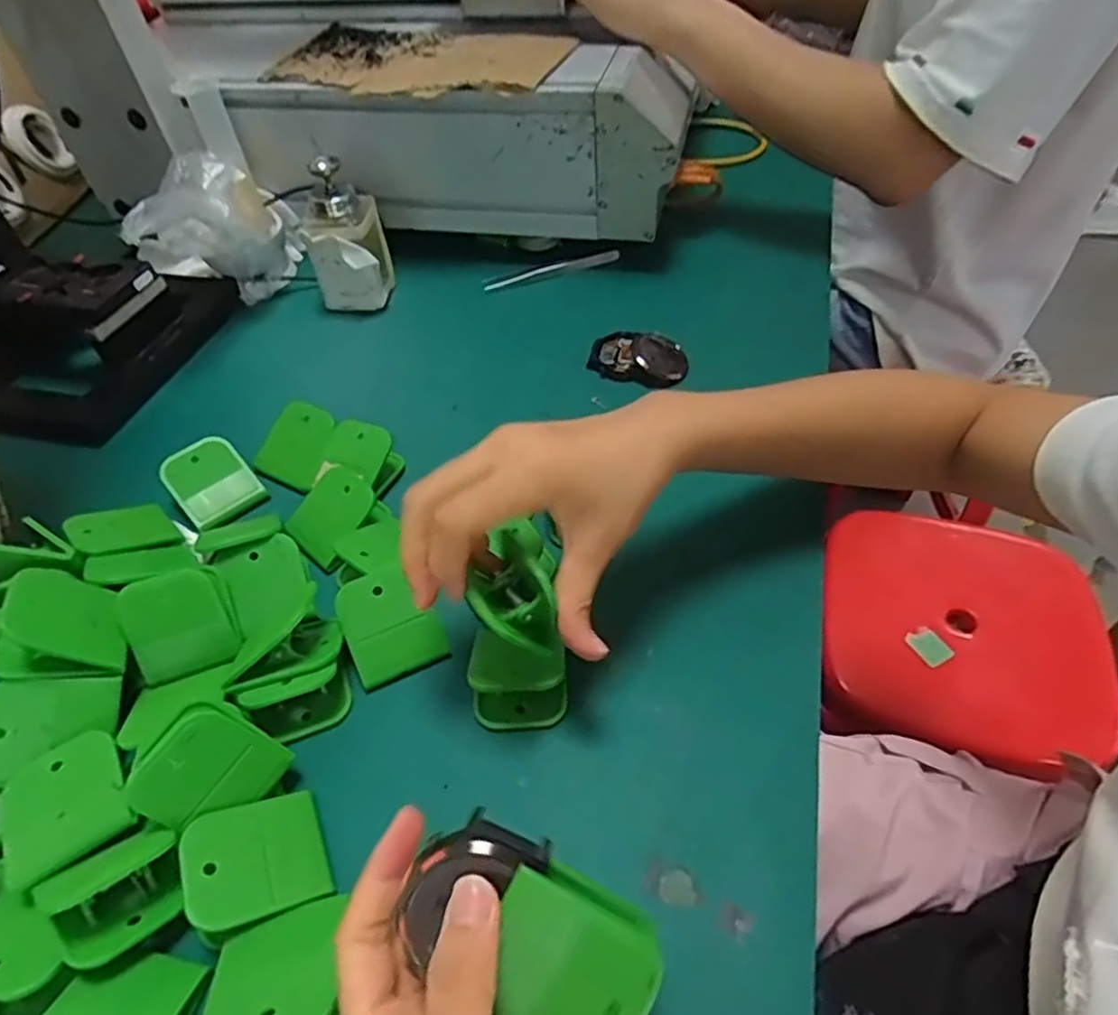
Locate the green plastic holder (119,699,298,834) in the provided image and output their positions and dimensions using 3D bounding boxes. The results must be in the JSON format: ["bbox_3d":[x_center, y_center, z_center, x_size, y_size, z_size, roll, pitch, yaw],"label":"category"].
[{"bbox_3d":[-0.153,0.115,0.295,0.018,0.051,0.047,3,53,55],"label":"green plastic holder"}]

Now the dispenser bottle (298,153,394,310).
[{"bbox_3d":[-0.178,-0.224,0.565,0.060,0.108,0.050,-6,49,-2],"label":"dispenser bottle"}]

